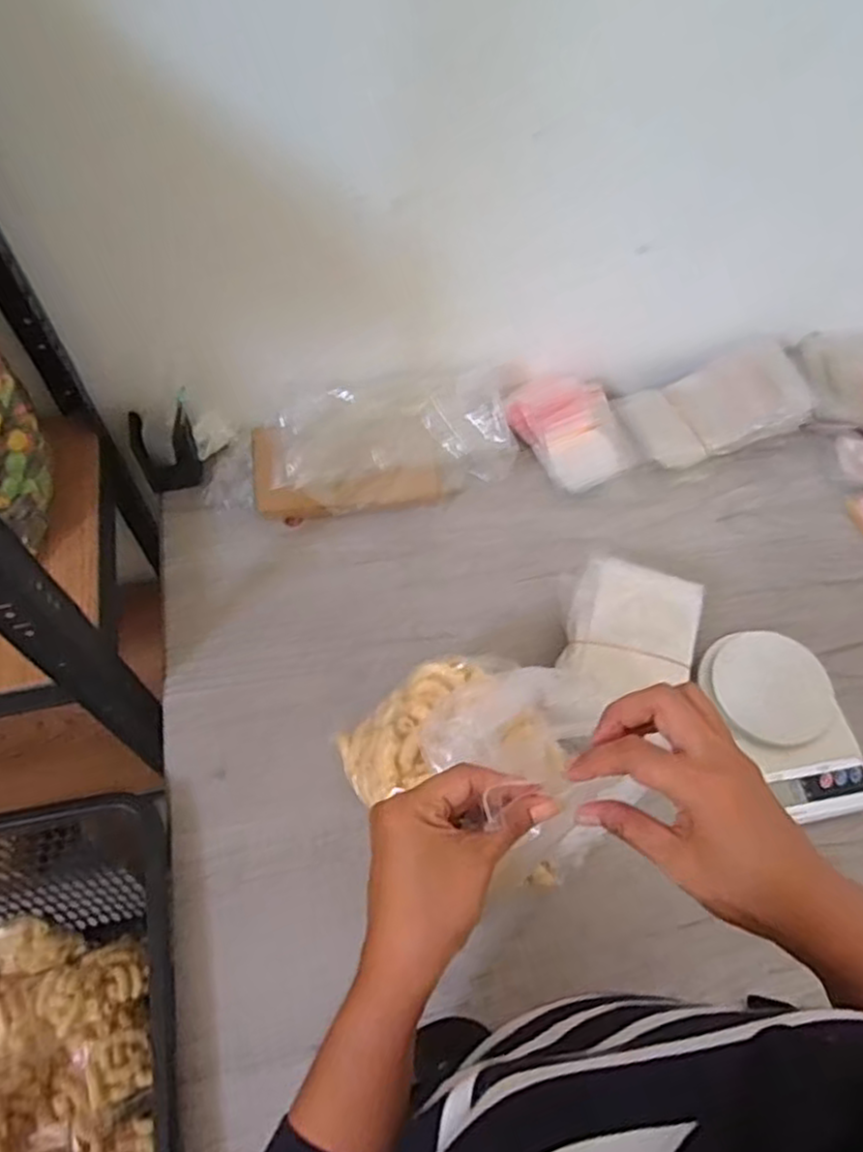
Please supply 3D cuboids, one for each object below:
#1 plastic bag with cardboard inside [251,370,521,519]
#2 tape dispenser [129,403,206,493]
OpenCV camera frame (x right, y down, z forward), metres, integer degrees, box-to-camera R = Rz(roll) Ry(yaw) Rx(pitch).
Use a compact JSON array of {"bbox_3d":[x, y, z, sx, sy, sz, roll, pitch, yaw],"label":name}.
[{"bbox_3d":[-0.052,-0.139,0.800,0.287,0.092,0.126,-15,62,-11],"label":"plastic bag with cardboard inside"},{"bbox_3d":[-0.294,-0.144,0.807,0.068,0.088,0.056,-20,63,-13],"label":"tape dispenser"}]

